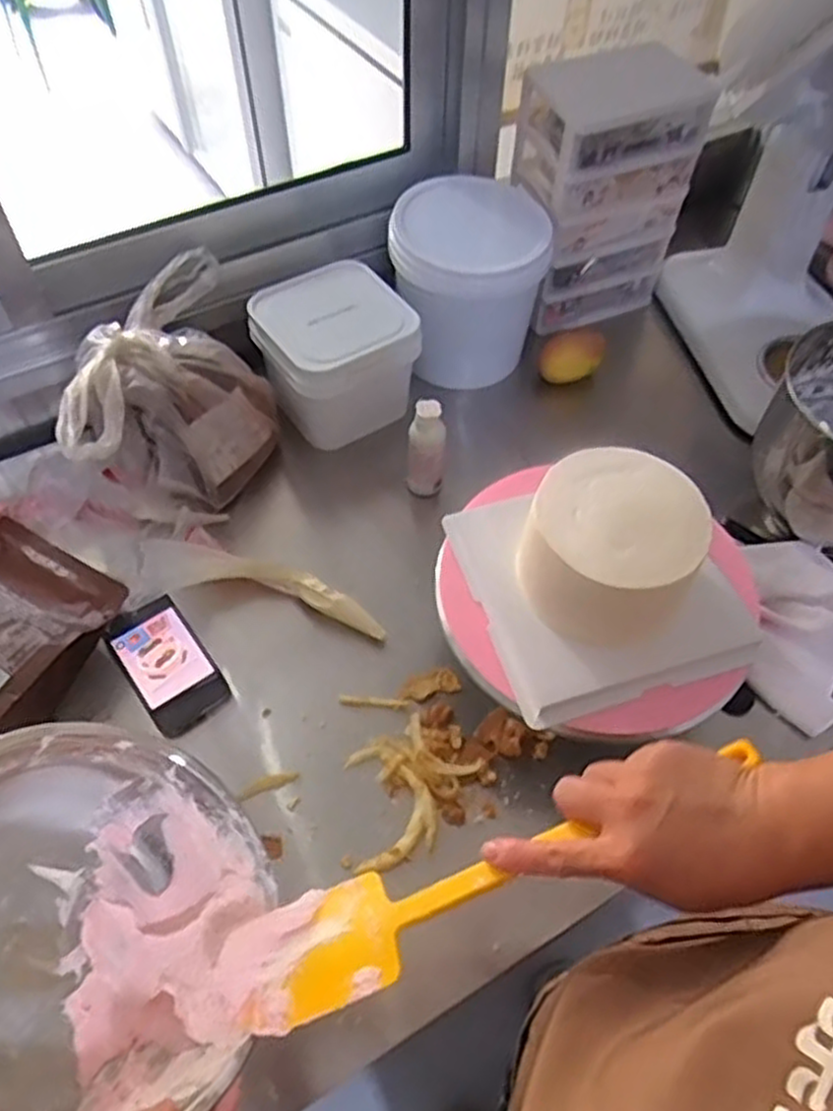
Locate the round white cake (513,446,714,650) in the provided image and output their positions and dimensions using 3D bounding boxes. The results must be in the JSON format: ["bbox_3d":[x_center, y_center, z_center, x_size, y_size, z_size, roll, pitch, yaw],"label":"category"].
[{"bbox_3d":[0.165,-0.005,0.652,0.133,0.099,0.135,0,55,0],"label":"round white cake"}]

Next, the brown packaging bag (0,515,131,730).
[{"bbox_3d":[-0.415,0.078,0.772,0.182,0.070,0.192,27,56,21],"label":"brown packaging bag"}]

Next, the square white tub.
[{"bbox_3d":[-0.098,-0.248,0.957,0.176,0.137,0.163,-34,62,-22],"label":"square white tub"}]

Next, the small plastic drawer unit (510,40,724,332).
[{"bbox_3d":[0.244,-0.486,1.039,0.223,0.285,0.170,-16,57,-11],"label":"small plastic drawer unit"}]

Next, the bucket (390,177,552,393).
[{"bbox_3d":[0.067,-0.357,0.999,0.186,0.208,0.186,0,55,0],"label":"bucket"}]

